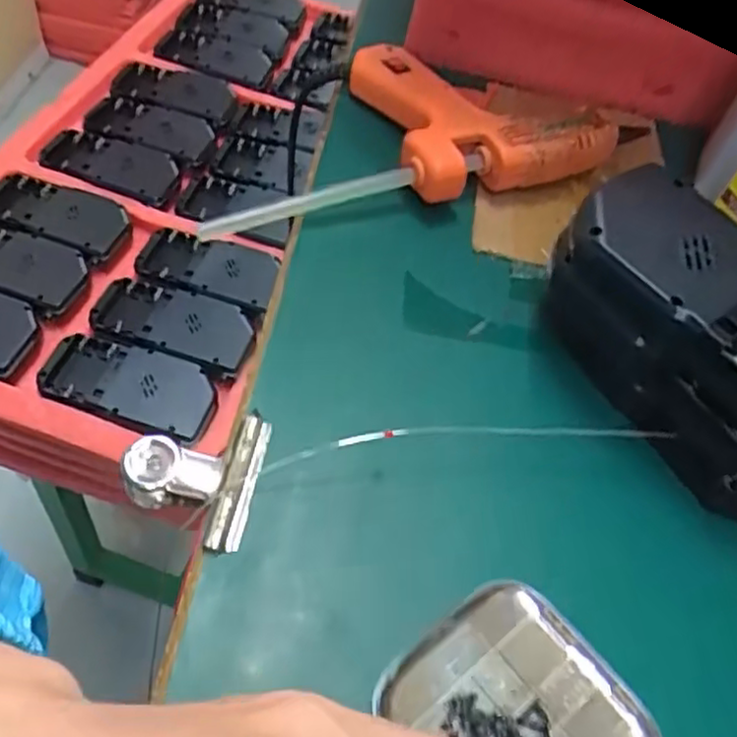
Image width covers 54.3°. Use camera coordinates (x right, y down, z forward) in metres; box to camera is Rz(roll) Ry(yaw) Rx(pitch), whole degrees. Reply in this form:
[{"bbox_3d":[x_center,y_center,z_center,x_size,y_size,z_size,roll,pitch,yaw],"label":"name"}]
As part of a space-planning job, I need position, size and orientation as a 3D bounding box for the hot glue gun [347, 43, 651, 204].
[{"bbox_3d":[0.060,-0.138,0.373,0.124,0.029,0.117,-13,57,-18],"label":"hot glue gun"}]

